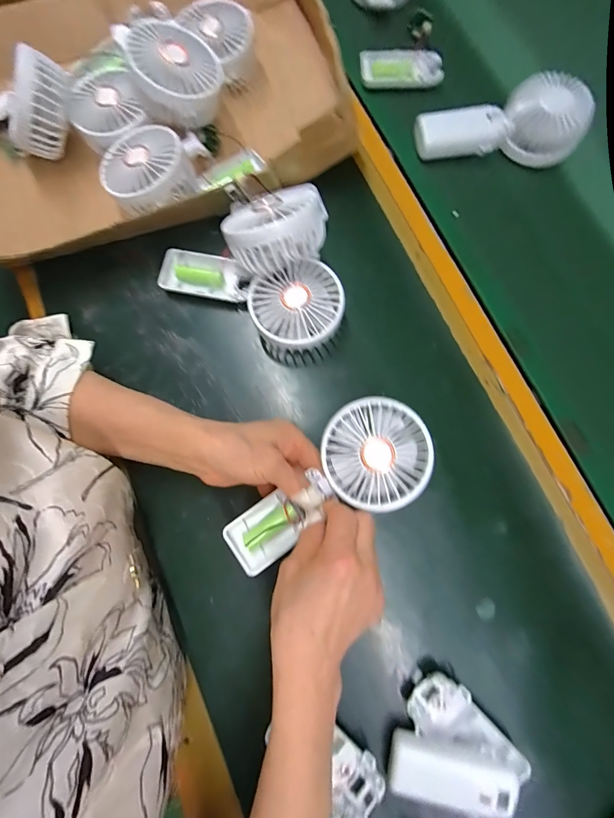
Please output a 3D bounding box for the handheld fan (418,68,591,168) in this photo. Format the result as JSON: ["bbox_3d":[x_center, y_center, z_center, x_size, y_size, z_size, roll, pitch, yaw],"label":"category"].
[{"bbox_3d":[0.213,-0.317,0.395,0.180,0.054,0.078,2,79,0],"label":"handheld fan"}]

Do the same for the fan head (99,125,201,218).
[{"bbox_3d":[-0.162,-0.243,0.353,0.088,0.038,0.085,-34,81,-6],"label":"fan head"}]

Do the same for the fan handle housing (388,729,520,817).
[{"bbox_3d":[0.111,0.285,0.271,0.091,0.022,0.039,11,80,3],"label":"fan handle housing"}]

